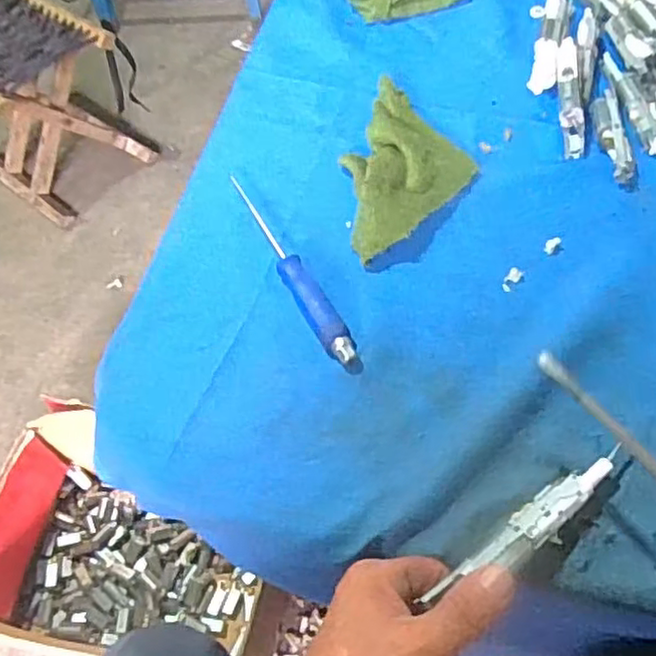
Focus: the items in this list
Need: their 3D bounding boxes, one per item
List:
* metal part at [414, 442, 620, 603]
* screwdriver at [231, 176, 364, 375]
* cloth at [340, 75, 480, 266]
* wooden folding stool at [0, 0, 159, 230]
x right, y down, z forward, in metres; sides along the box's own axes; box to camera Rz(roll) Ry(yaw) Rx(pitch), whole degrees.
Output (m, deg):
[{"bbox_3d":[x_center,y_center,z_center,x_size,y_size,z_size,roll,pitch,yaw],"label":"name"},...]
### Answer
[{"bbox_3d":[0.106,0.106,0.348,0.133,0.019,0.021,-30,60,-19],"label":"metal part"},{"bbox_3d":[-0.027,-0.042,0.463,0.019,0.013,0.187,-27,60,-12],"label":"screwdriver"},{"bbox_3d":[0.061,-0.127,0.502,0.093,0.032,0.174,6,59,8],"label":"cloth"},{"bbox_3d":[-0.604,-0.469,1.386,0.320,0.308,0.286,33,66,22],"label":"wooden folding stool"}]

